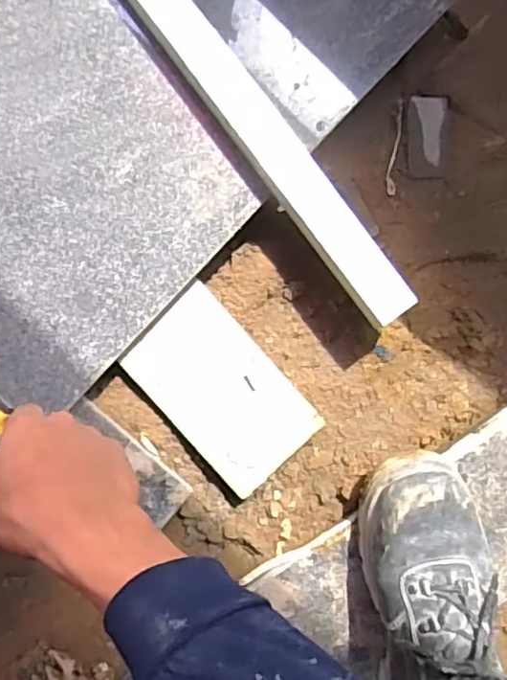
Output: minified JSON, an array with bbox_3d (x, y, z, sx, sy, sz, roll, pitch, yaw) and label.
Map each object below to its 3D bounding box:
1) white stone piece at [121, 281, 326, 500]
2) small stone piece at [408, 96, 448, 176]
[{"bbox_3d":[-0.029,0.047,0.543,0.100,0.019,0.170,-41,91,-7],"label":"white stone piece"},{"bbox_3d":[0.174,-0.201,0.587,0.041,0.004,0.075,-3,100,-15],"label":"small stone piece"}]

